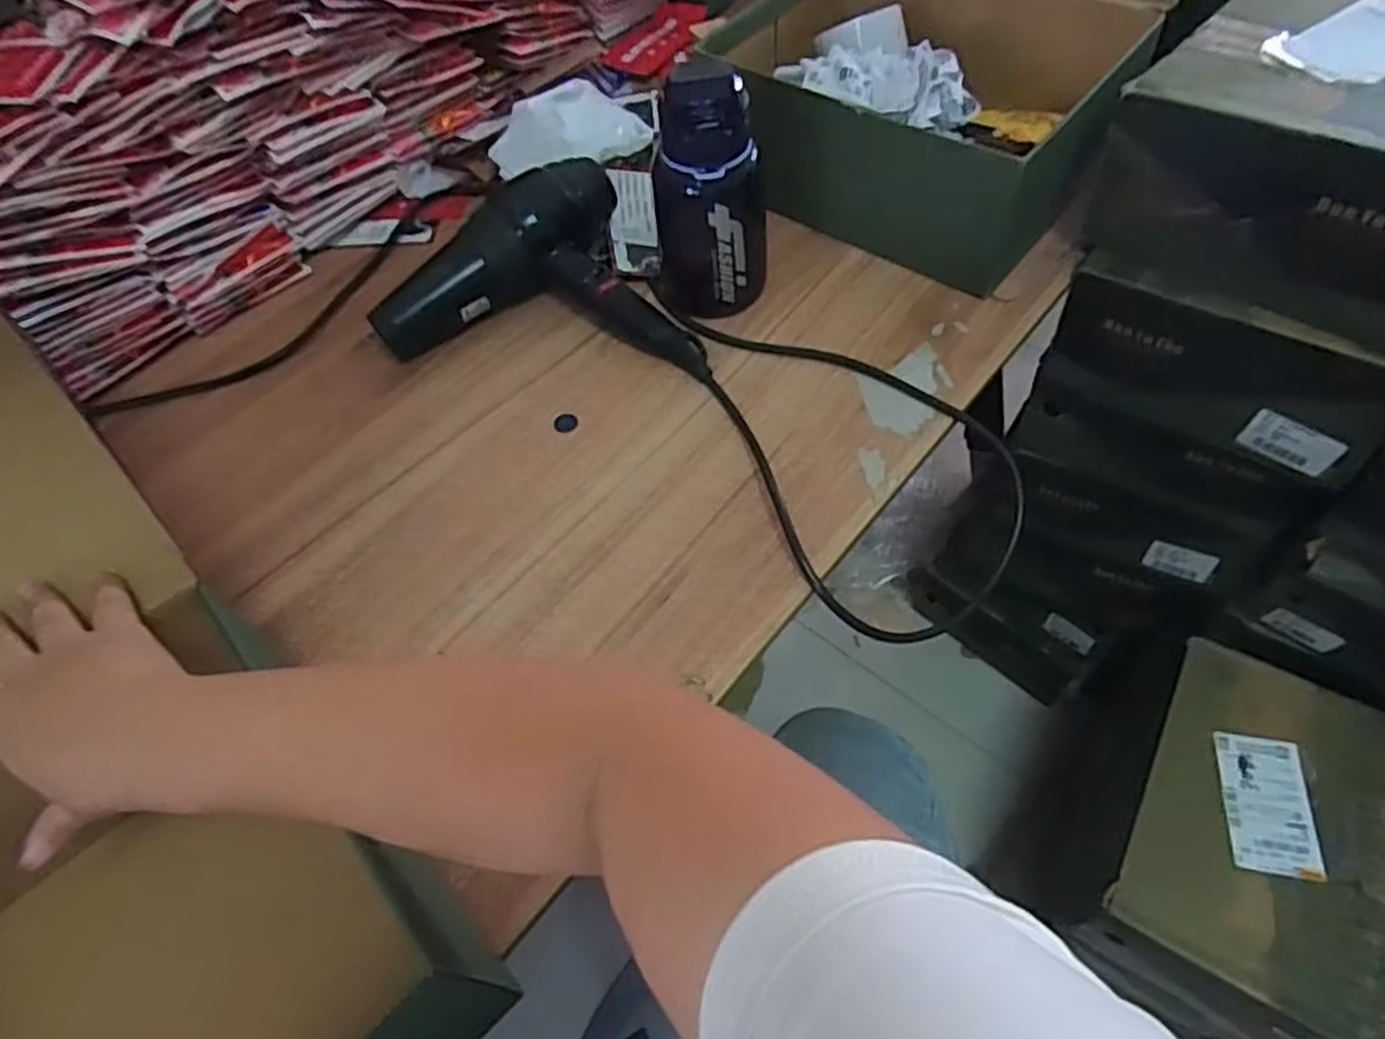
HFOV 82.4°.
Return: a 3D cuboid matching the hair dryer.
[{"bbox_3d":[-0.120,-0.222,0.687,0.287,0.083,0.171,5,57,8],"label":"hair dryer"}]

